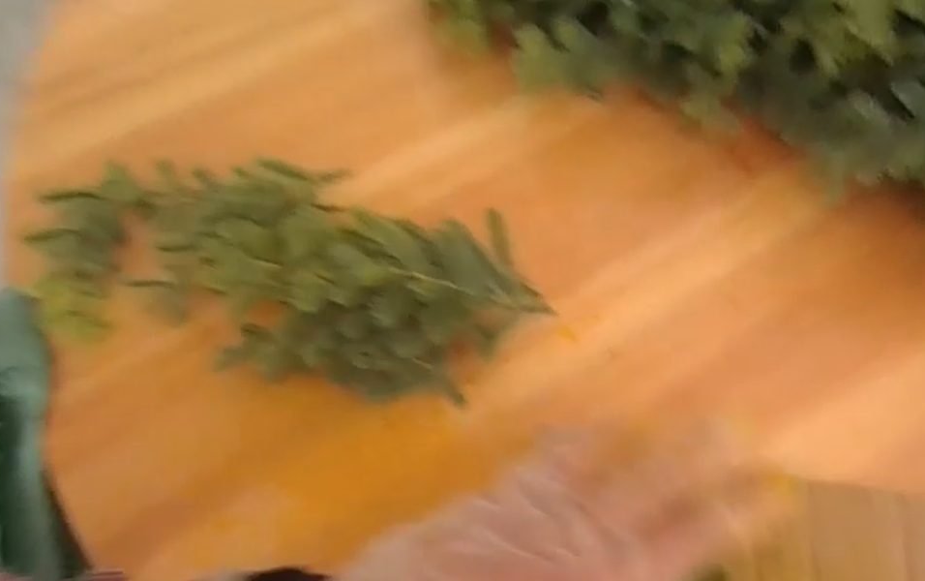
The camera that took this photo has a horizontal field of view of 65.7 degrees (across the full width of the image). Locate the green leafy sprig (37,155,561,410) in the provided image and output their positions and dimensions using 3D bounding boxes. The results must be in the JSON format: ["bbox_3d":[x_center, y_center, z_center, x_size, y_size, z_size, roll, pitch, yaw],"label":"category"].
[{"bbox_3d":[-0.101,-0.023,0.366,0.264,0.063,0.113,10,59,10],"label":"green leafy sprig"}]

